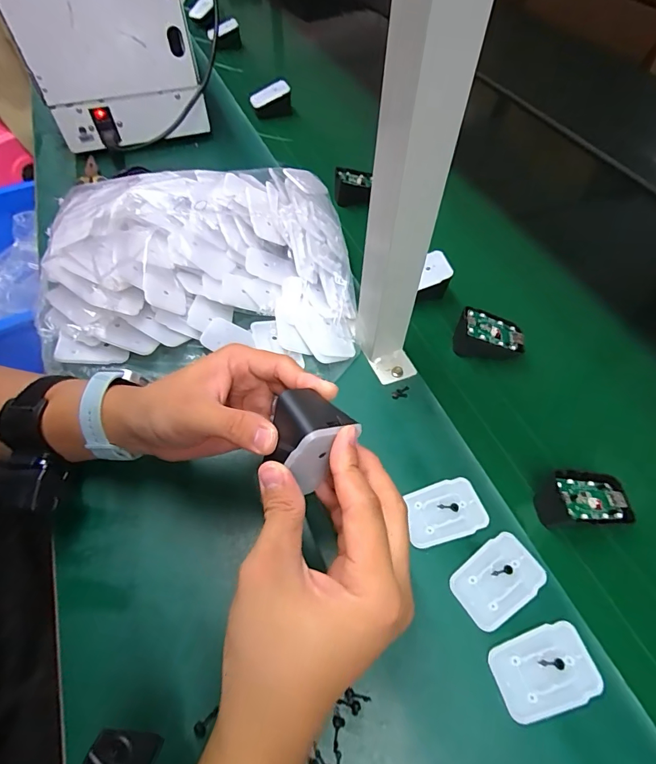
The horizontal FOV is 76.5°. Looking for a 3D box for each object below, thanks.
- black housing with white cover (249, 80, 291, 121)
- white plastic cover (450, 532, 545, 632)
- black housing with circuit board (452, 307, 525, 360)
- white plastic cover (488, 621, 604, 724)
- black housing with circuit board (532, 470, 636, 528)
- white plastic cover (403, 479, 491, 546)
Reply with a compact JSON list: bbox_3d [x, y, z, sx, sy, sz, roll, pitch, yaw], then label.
[{"bbox_3d":[-0.100,-0.501,0.737,0.075,0.048,0.040,-7,56,-5],"label":"black housing with white cover"},{"bbox_3d":[0.127,0.147,0.311,0.068,0.009,0.044,-30,61,-19],"label":"white plastic cover"},{"bbox_3d":[0.166,-0.050,0.435,0.077,0.039,0.039,6,56,4],"label":"black housing with circuit board"},{"bbox_3d":[0.145,0.193,0.277,0.069,0.004,0.043,-15,57,-10],"label":"white plastic cover"},{"bbox_3d":[0.211,0.096,0.340,0.066,0.033,0.041,0,55,0],"label":"black housing with circuit board"},{"bbox_3d":[0.094,0.104,0.337,0.065,0.009,0.043,-14,56,-9],"label":"white plastic cover"}]

